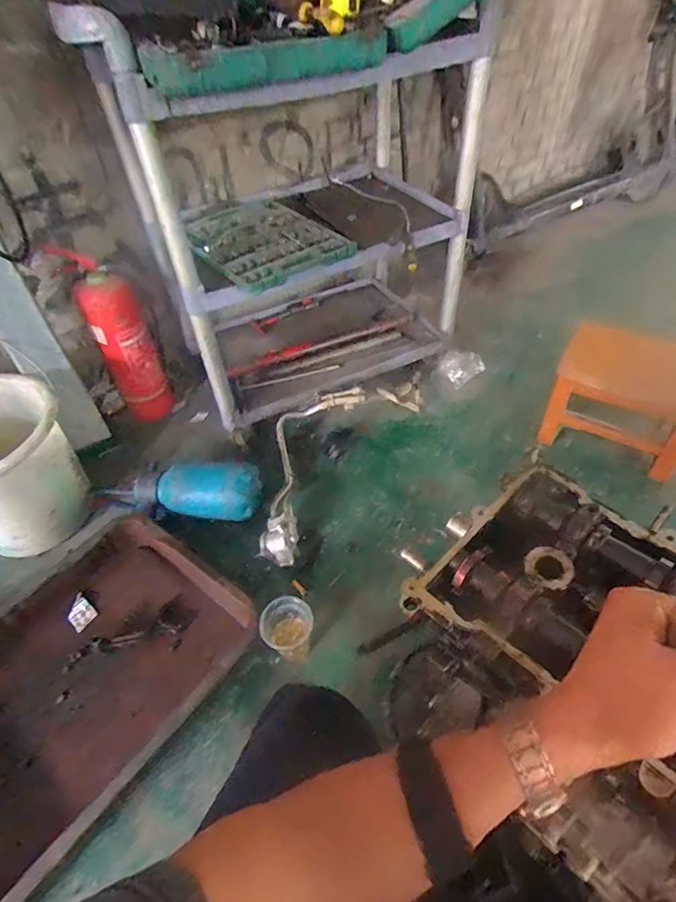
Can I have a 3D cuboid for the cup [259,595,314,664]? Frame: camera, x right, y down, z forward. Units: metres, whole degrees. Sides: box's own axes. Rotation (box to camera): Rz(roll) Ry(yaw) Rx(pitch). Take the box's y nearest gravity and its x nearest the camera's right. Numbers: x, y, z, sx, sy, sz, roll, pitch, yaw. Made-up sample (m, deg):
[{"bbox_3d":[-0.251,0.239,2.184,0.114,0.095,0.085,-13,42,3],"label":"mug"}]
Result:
[{"bbox_3d":[-0.091,0.331,0.877,0.076,0.128,0.081,-2,46,3],"label":"cup"}]

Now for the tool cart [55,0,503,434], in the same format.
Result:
[{"bbox_3d":[-0.064,-0.560,1.144,0.734,0.898,0.452,-23,49,-16],"label":"tool cart"}]

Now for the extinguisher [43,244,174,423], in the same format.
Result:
[{"bbox_3d":[-0.572,-0.301,1.271,0.136,0.469,0.143,-20,48,-14],"label":"extinguisher"}]

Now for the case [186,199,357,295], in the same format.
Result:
[{"bbox_3d":[-0.181,-0.488,1.101,0.303,0.057,0.365,-29,51,-21],"label":"case"}]

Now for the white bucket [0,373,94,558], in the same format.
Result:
[{"bbox_3d":[-0.704,0.031,0.989,0.292,0.261,0.306,31,56,30],"label":"white bucket"}]

